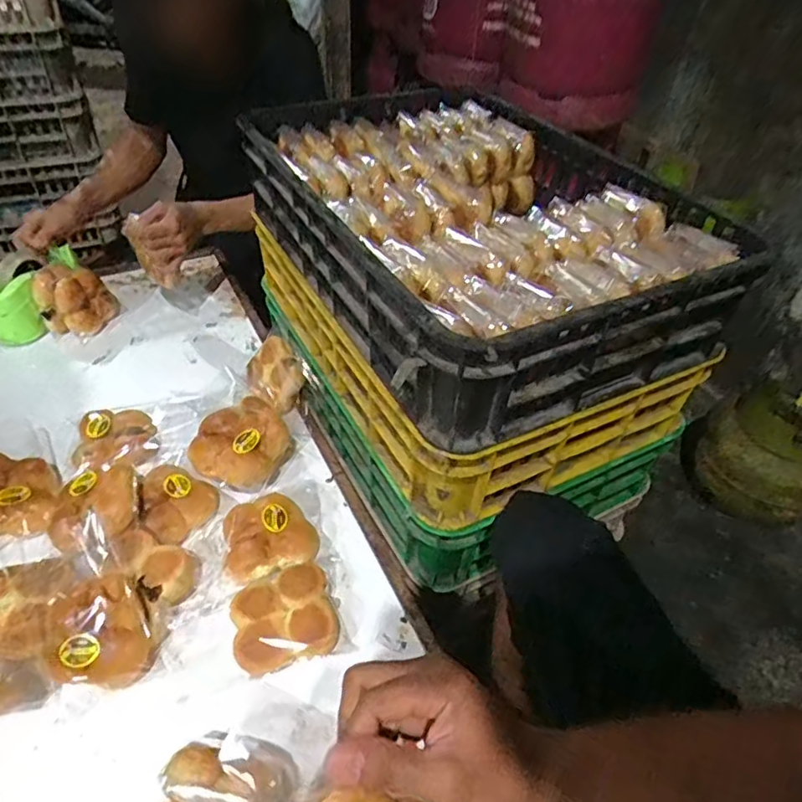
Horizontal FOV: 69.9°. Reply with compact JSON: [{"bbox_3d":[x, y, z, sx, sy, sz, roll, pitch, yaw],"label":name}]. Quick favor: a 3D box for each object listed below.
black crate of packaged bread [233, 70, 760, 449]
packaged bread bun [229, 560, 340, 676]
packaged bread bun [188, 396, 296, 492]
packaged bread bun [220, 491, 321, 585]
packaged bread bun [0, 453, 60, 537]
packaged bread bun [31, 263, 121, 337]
[{"bbox_3d":[0.083,-0.219,0.745,0.412,0.143,0.576,-19,48,-21],"label":"black crate of packaged bread"},{"bbox_3d":[-0.135,0.243,0.659,0.109,0.047,0.115,-11,46,-15],"label":"packaged bread bun"},{"bbox_3d":[-0.221,0.053,0.815,0.126,0.070,0.162,1,44,-3],"label":"packaged bread bun"},{"bbox_3d":[-0.166,0.169,0.726,0.115,0.046,0.095,-14,47,-18],"label":"packaged bread bun"},{"bbox_3d":[-0.511,0.117,0.753,0.116,0.049,0.125,2,44,-2],"label":"packaged bread bun"},{"bbox_3d":[-0.591,-0.183,1.046,0.122,0.106,0.108,-19,48,-21],"label":"packaged bread bun"}]

